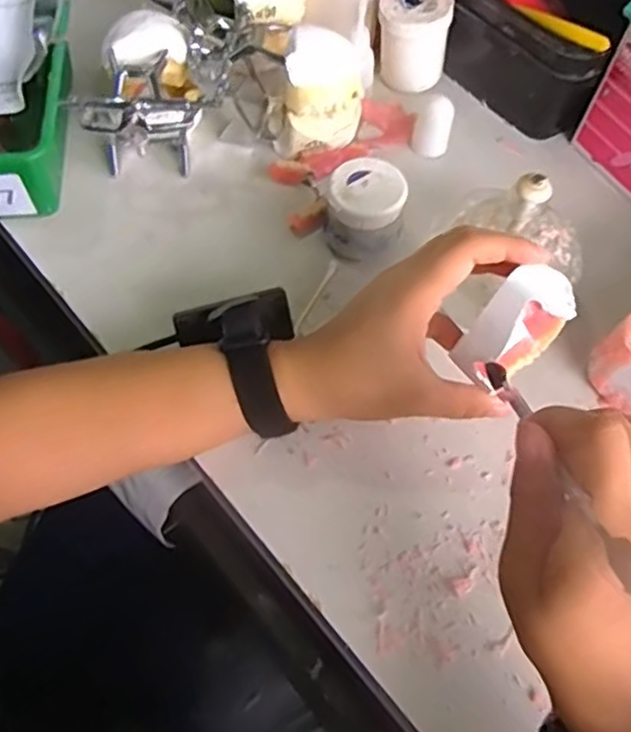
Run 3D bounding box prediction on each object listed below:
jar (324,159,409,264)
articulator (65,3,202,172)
[{"bbox_3d":[0.033,-0.107,0.459,0.051,0.050,0.054,2,61,-3],"label":"jar"},{"bbox_3d":[-0.126,-0.194,0.489,0.088,0.076,0.111,-1,61,-5],"label":"articulator"}]

